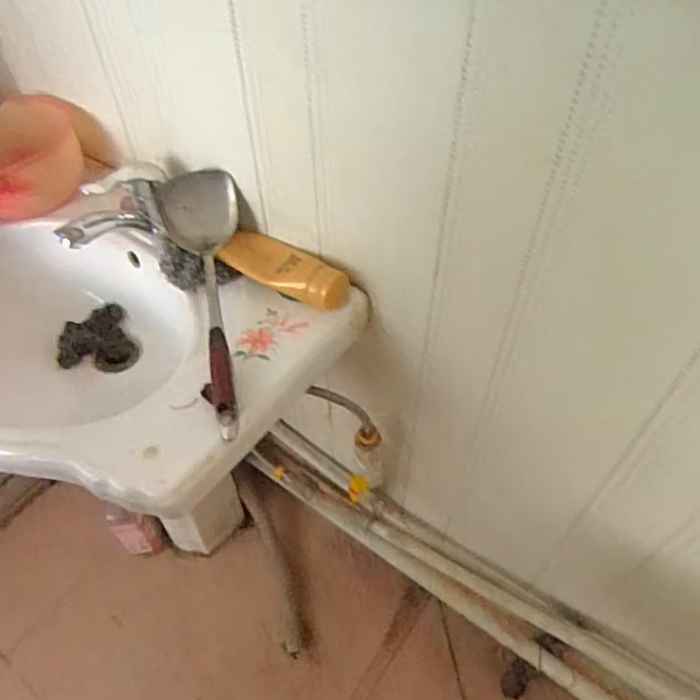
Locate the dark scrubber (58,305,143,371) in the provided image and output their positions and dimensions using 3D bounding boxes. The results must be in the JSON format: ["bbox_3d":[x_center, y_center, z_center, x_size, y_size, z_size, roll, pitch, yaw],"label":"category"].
[{"bbox_3d":[-0.355,-0.008,0.830,0.103,0.018,0.098,-25,84,-28],"label":"dark scrubber"}]

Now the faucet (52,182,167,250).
[{"bbox_3d":[-0.293,-0.165,0.716,0.125,0.086,0.046,-35,59,-24],"label":"faucet"}]

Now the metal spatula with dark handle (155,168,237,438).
[{"bbox_3d":[-0.139,-0.070,0.653,0.095,0.087,0.331,-17,53,-12],"label":"metal spatula with dark handle"}]

